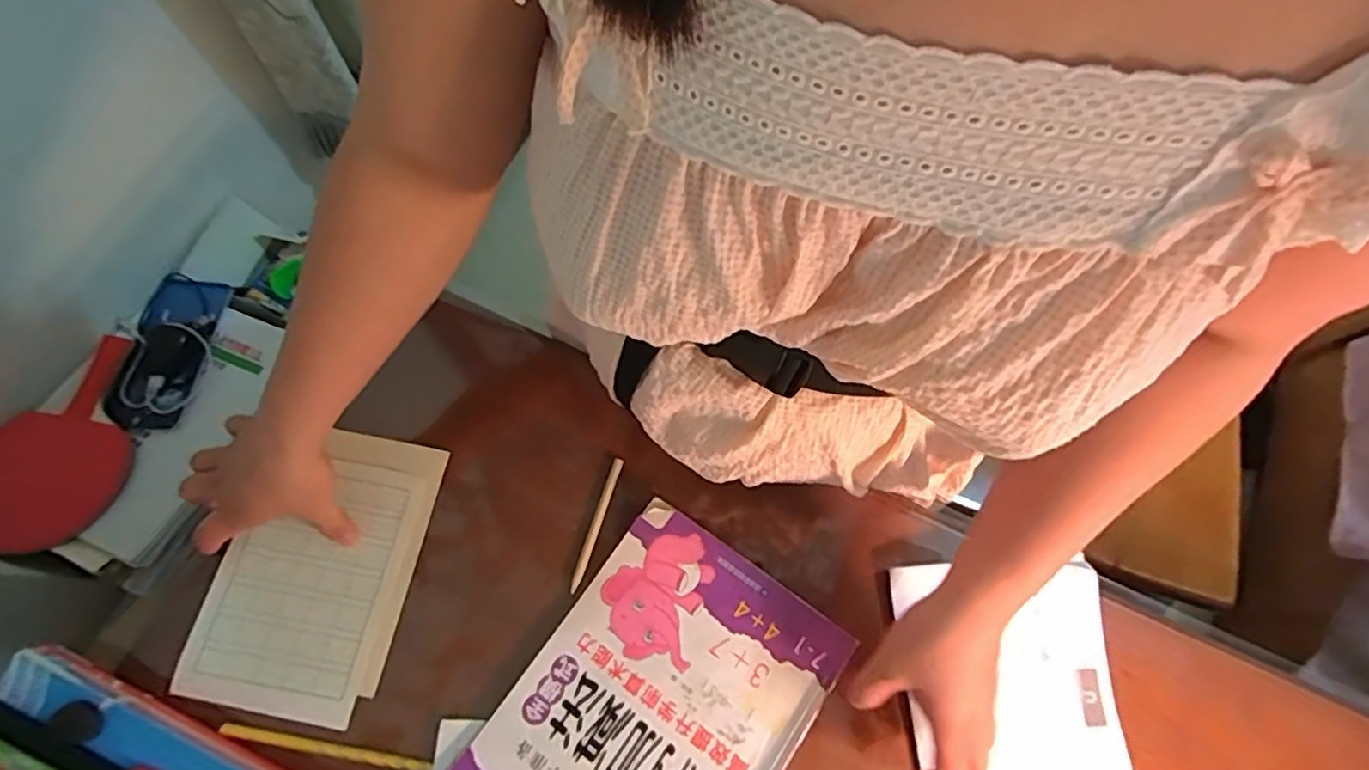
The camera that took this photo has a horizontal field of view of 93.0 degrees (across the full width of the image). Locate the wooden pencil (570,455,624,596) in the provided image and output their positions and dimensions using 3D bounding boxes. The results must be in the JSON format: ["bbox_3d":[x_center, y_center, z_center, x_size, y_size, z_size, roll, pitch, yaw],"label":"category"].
[{"bbox_3d":[-0.069,0.108,0.510,0.009,0.004,0.105,16,71,7],"label":"wooden pencil"}]

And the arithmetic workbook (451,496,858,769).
[{"bbox_3d":[-0.023,0.231,0.452,0.182,0.013,0.250,34,74,13],"label":"arithmetic workbook"}]

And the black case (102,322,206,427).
[{"bbox_3d":[-0.619,-0.013,0.766,0.084,0.024,0.132,2,70,1],"label":"black case"}]

